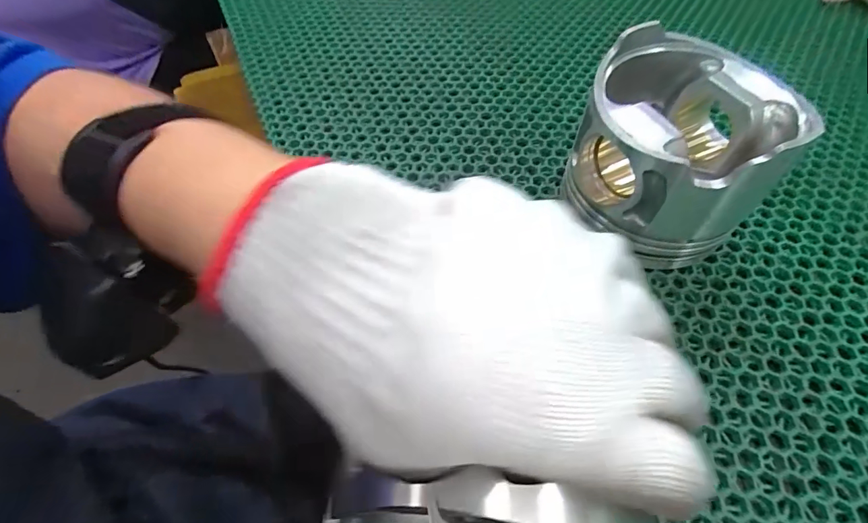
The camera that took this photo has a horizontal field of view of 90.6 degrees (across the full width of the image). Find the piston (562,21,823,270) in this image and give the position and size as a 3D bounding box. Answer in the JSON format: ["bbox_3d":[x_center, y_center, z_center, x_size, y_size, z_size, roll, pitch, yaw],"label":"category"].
[{"bbox_3d":[0.142,-0.066,0.269,0.111,0.097,0.117,19,60,15],"label":"piston"}]

